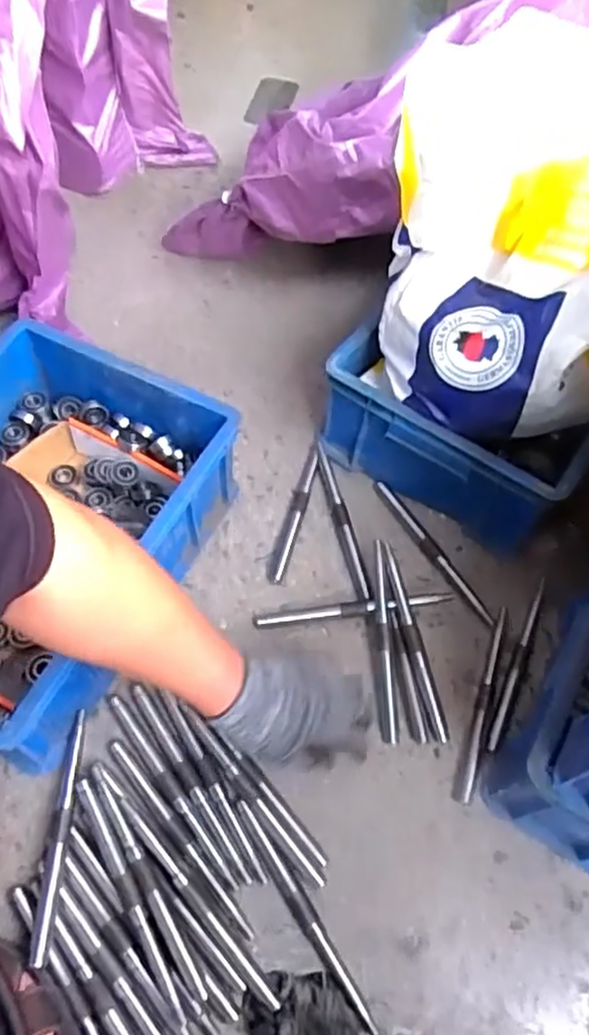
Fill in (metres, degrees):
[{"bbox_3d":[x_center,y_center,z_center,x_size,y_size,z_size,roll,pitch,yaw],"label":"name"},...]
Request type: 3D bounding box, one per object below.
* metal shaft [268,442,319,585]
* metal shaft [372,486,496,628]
[{"bbox_3d":[0.001,-0.006,0.838,0.019,0.015,0.188,14,60,6],"label":"metal shaft"},{"bbox_3d":[0.166,0.038,0.824,0.019,0.010,0.215,-29,65,-18],"label":"metal shaft"}]

